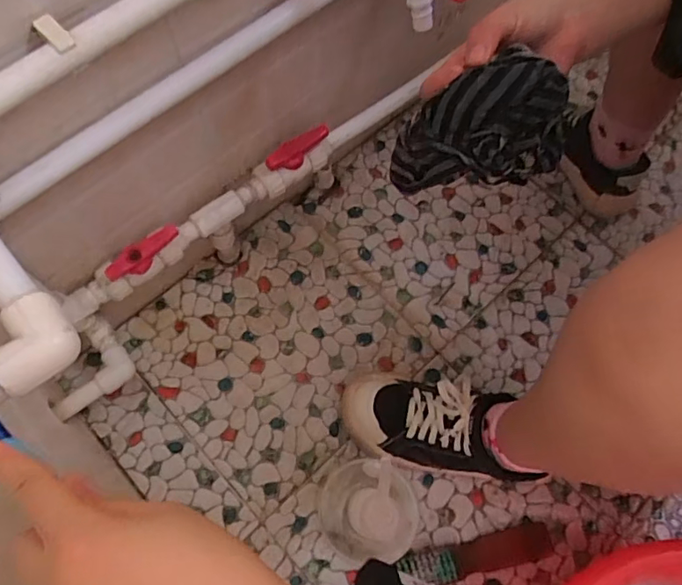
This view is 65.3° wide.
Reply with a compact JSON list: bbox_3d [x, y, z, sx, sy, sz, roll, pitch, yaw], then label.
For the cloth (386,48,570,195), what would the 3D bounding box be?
[{"bbox_3d":[0.091,-0.103,0.347,0.103,0.083,0.059,14,70,3],"label":"cloth"}]

